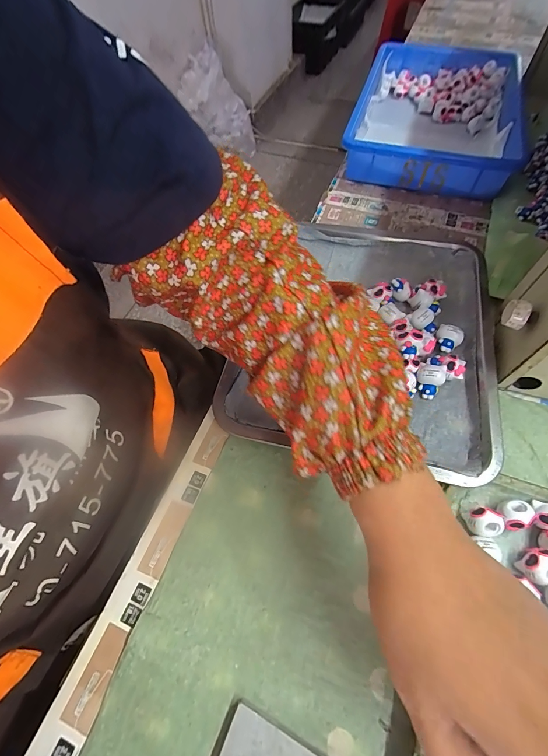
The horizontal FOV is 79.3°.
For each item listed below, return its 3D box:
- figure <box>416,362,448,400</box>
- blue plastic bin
[{"bbox_3d":[0.152,0.002,0.327,0.026,0.022,0.031,31,66,20],"label":"figure"},{"bbox_3d":[0.277,-0.439,0.557,0.245,0.081,0.373,16,62,13],"label":"blue plastic bin"}]

